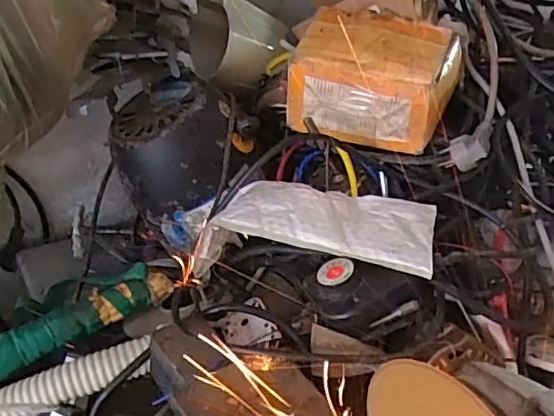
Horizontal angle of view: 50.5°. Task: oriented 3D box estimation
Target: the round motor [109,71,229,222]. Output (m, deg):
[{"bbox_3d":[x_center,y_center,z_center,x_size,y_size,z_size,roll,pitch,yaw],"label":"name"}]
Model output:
[{"bbox_3d":[-0.111,-0.063,0.604,0.111,0.114,0.114,-1,34,-13],"label":"round motor"}]

